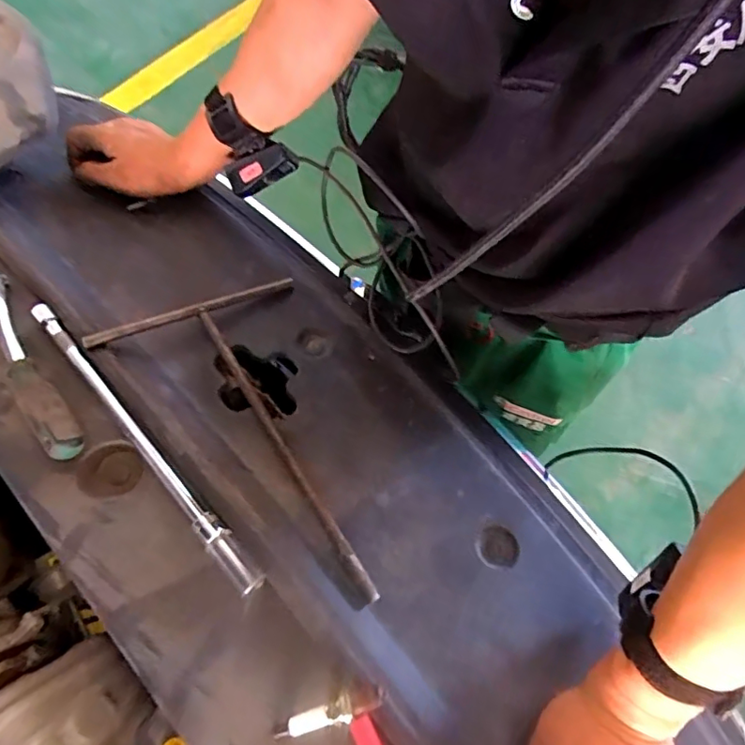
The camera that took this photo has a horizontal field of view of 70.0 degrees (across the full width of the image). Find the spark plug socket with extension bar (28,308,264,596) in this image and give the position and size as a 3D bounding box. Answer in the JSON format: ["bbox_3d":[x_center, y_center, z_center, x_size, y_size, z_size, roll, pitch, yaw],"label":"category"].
[{"bbox_3d":[-0.182,0.045,0.408,0.019,0.015,0.300,-39,73,-16],"label":"spark plug socket with extension bar"}]

